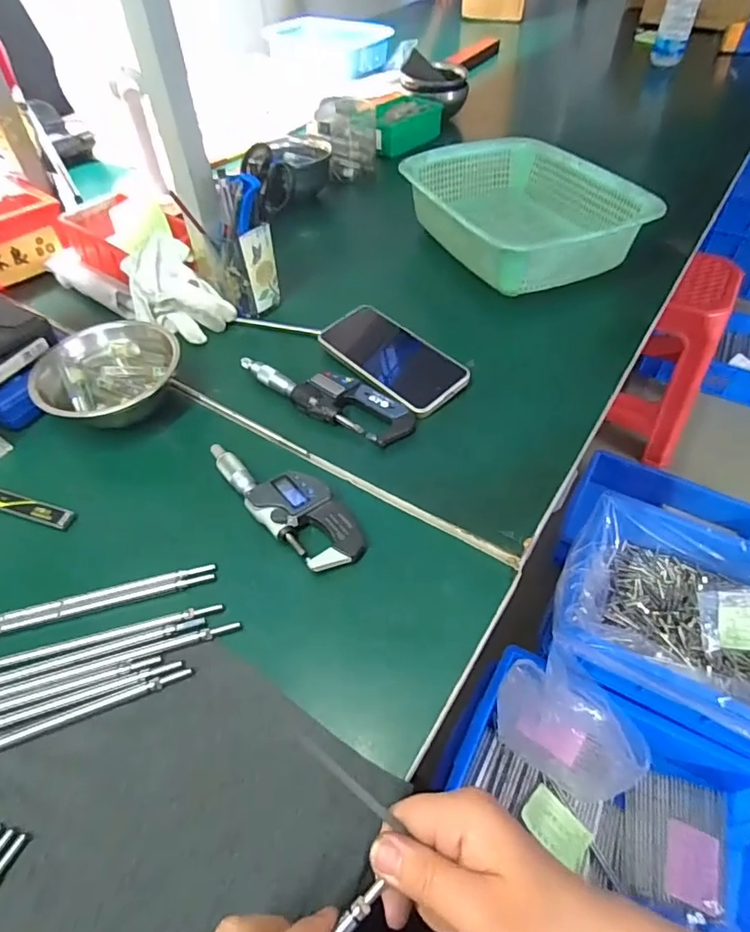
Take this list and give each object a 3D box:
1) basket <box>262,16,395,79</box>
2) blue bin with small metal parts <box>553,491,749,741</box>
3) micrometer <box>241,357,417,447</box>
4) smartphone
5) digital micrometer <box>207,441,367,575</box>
[{"bbox_3d":[-0.116,-0.990,1.232,0.304,0.071,0.201,23,55,21],"label":"basket"},{"bbox_3d":[0.522,0.248,0.847,0.416,0.119,0.325,23,55,21],"label":"blue bin with small metal parts"},{"bbox_3d":[-0.047,-0.069,0.507,0.183,0.019,0.058,28,56,24],"label":"micrometer"},{"bbox_3d":[0.017,-0.108,0.521,0.146,0.008,0.070,40,69,21],"label":"smartphone"},{"bbox_3d":[-0.074,0.026,0.420,0.160,0.026,0.055,34,59,27],"label":"digital micrometer"}]

